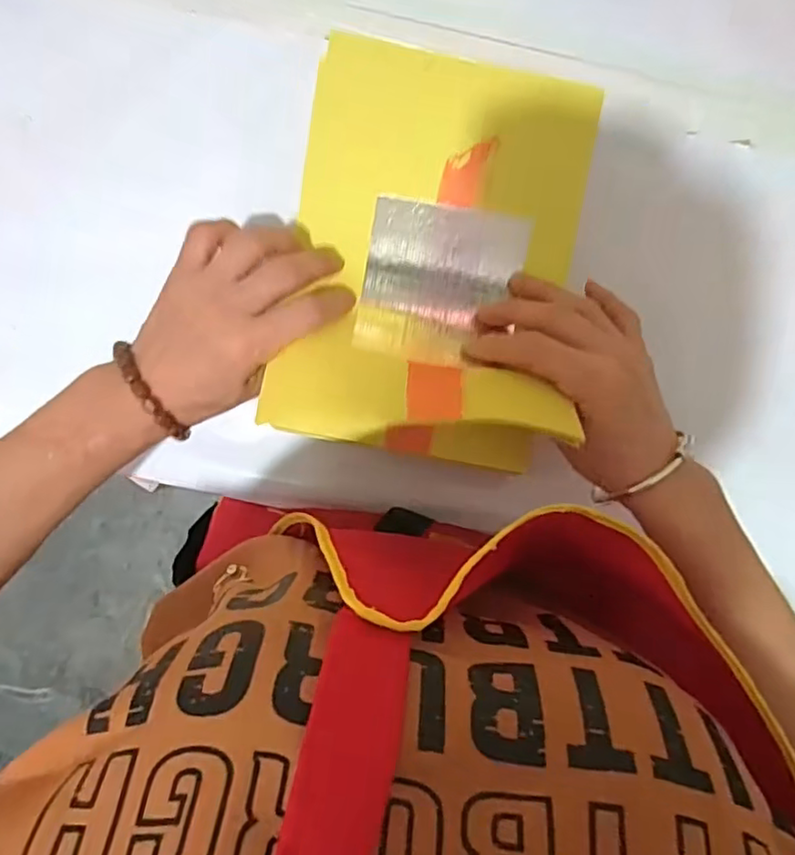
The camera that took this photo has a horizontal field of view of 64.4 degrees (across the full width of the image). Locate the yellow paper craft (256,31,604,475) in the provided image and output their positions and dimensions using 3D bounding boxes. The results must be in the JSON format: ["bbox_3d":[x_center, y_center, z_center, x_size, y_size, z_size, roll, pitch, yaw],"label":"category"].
[{"bbox_3d":[0.023,-0.097,0.331,0.156,0.082,0.220,9,95,-1],"label":"yellow paper craft"}]

